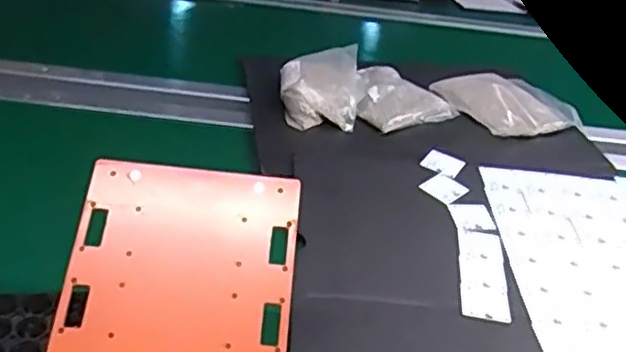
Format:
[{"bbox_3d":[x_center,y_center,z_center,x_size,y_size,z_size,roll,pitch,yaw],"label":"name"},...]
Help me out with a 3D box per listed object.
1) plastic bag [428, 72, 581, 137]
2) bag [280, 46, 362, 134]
[{"bbox_3d":[0.297,-0.116,1.011,0.183,0.022,0.178,-12,39,-26],"label":"plastic bag"},{"bbox_3d":[0.014,-0.127,0.955,0.121,0.049,0.152,3,34,-7],"label":"bag"}]

